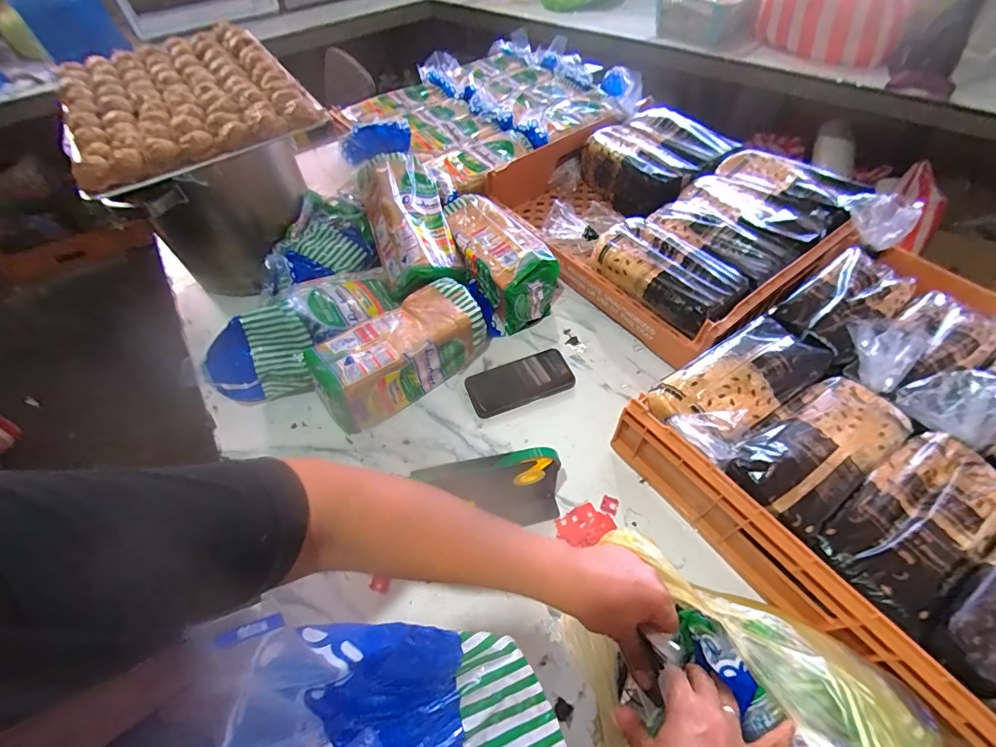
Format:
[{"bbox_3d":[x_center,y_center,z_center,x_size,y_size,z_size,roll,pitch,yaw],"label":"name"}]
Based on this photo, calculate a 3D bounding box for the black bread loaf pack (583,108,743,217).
[{"bbox_3d":[0.314,-0.439,0.921,0.287,0.096,0.241,-39,62,-21],"label":"black bread loaf pack"}]

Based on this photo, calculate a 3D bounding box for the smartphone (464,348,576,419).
[{"bbox_3d":[0.037,0.012,0.706,0.167,0.008,0.081,-19,57,-10],"label":"smartphone"}]

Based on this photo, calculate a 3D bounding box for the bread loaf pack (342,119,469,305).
[{"bbox_3d":[-0.169,-0.295,0.781,0.139,0.092,0.337,-20,70,-10],"label":"bread loaf pack"}]

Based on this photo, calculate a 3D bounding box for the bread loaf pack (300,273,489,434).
[{"bbox_3d":[-0.153,-0.034,0.683,0.269,0.110,0.114,-35,61,-19],"label":"bread loaf pack"}]

